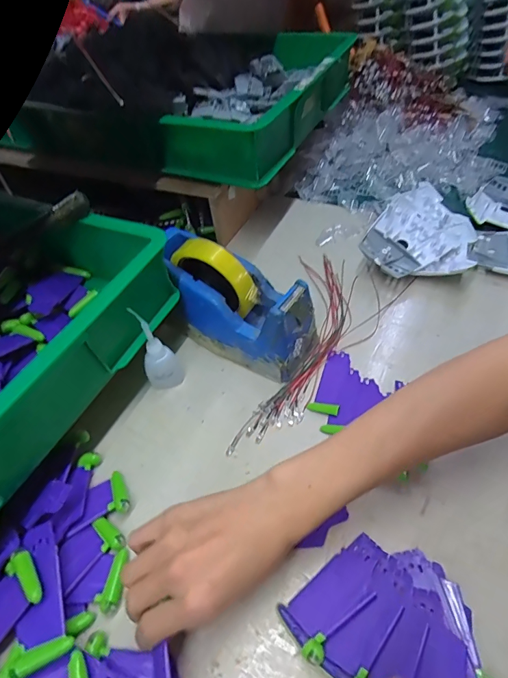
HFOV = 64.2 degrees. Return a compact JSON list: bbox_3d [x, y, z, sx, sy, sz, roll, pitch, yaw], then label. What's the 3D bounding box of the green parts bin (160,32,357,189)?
[{"bbox_3d":[0.011,-0.343,0.585,0.172,0.081,0.334,18,53,21],"label":"green parts bin"}]

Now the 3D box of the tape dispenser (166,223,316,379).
[{"bbox_3d":[-0.026,-0.045,0.436,0.180,0.116,0.072,22,55,23],"label":"tape dispenser"}]

